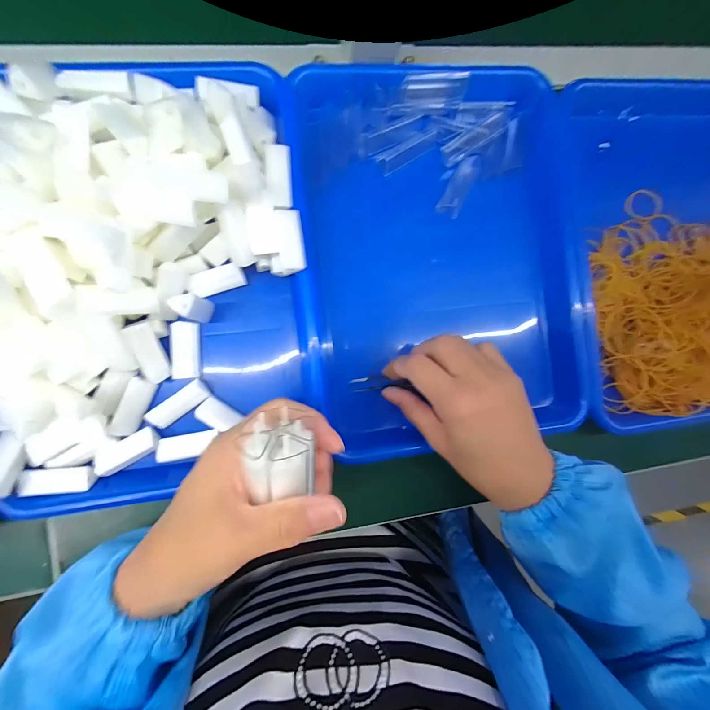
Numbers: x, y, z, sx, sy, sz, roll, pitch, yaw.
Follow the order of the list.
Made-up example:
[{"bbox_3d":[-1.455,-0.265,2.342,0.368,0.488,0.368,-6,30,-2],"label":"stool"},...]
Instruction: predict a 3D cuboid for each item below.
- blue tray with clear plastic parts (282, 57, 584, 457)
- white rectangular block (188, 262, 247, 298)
[{"bbox_3d":[0.075,-0.081,0.306,0.242,0.057,0.343,-4,89,-8],"label":"blue tray with clear plastic parts"},{"bbox_3d":[-0.113,-0.061,0.263,0.043,0.016,0.019,-24,92,-7],"label":"white rectangular block"}]

